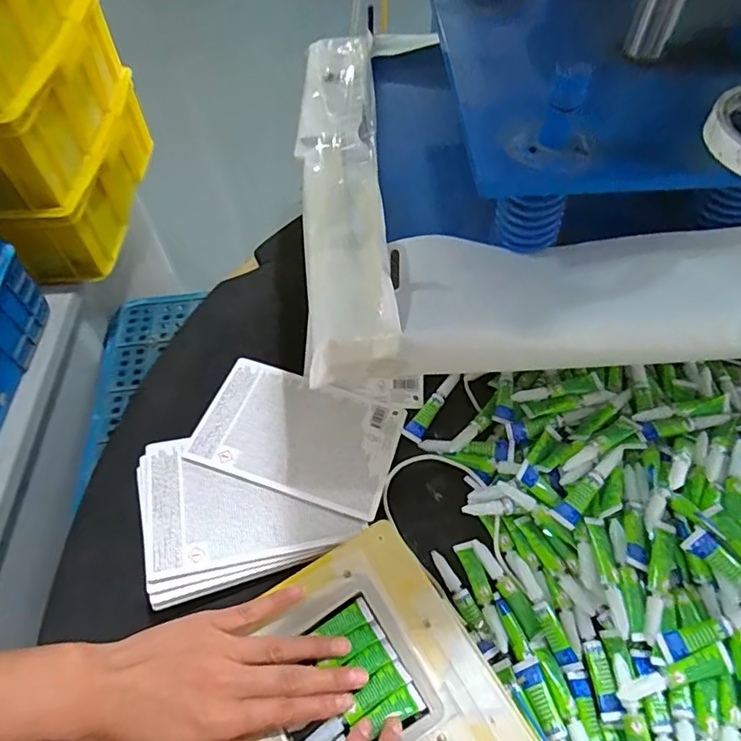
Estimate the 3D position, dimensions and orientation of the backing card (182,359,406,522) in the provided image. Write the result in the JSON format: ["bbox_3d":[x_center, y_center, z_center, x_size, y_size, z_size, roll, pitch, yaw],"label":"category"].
[{"bbox_3d":[-0.061,0.054,0.478,0.167,0.006,0.111,18,53,5],"label":"backing card"}]

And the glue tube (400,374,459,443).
[{"bbox_3d":[0.056,0.032,0.501,0.019,0.011,0.075,28,62,18],"label":"glue tube"}]

